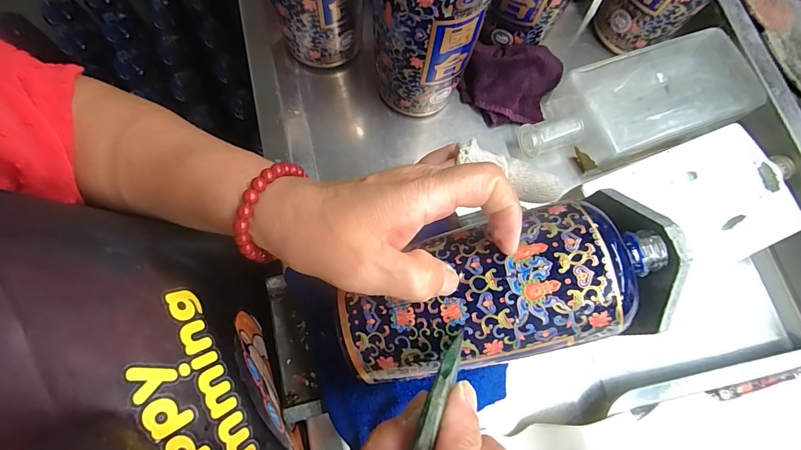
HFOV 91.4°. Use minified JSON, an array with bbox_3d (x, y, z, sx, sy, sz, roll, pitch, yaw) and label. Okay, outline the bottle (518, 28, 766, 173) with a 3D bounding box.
[{"bbox_3d":[0.218,-0.110,0.364,0.232,0.043,0.095,-21,75,-6],"label":"bottle"}]

